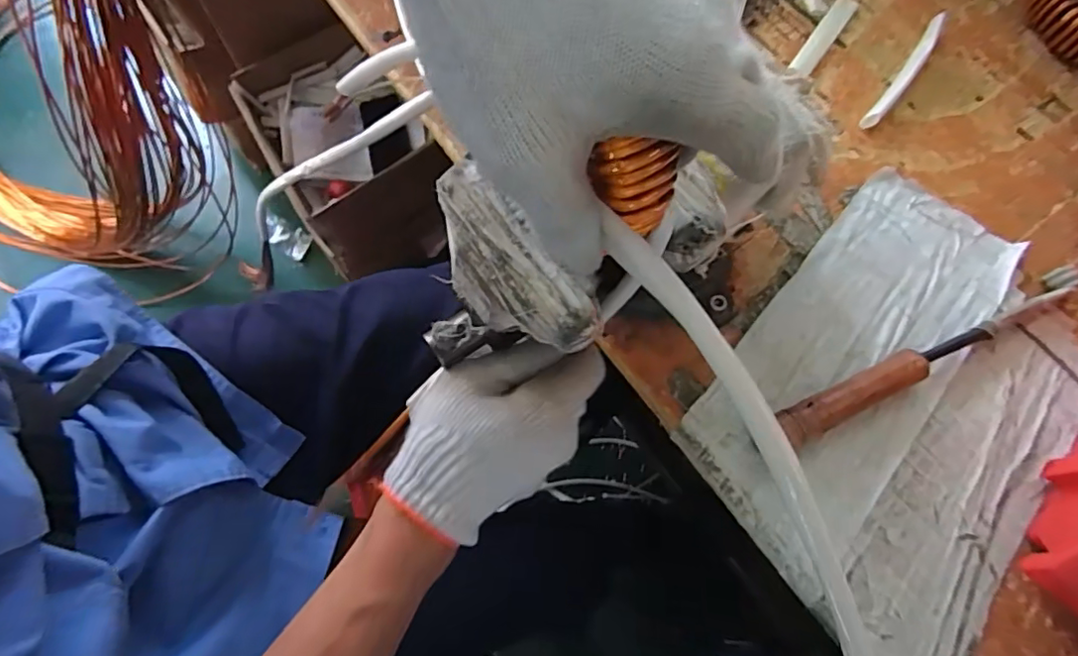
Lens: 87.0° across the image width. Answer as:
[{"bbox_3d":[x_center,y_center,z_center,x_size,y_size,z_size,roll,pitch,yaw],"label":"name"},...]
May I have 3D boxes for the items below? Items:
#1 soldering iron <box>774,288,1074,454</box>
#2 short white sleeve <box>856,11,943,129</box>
[{"bbox_3d":[0.249,0.019,0.370,0.234,0.024,0.022,-25,71,-12],"label":"soldering iron"},{"bbox_3d":[0.297,-0.207,0.460,0.015,0.014,0.135,36,71,11],"label":"short white sleeve"}]

